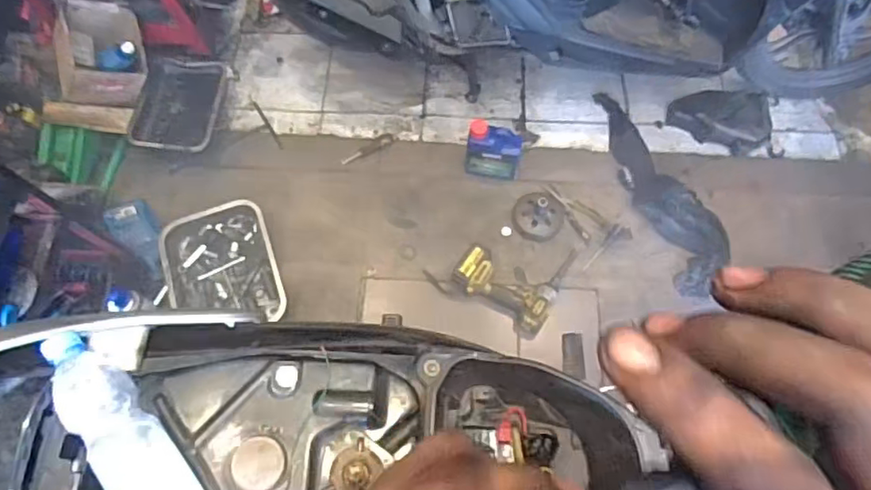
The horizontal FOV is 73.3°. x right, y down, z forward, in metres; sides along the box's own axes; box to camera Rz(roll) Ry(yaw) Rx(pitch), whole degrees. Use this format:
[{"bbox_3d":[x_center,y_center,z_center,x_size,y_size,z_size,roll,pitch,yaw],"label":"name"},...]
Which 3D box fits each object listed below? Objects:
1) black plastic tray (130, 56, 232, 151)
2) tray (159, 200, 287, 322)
[{"bbox_3d":[-0.710,-0.396,1.631,0.202,0.035,0.279,15,81,-10],"label":"black plastic tray"},{"bbox_3d":[-0.545,0.055,1.491,0.275,0.045,0.334,-16,68,-7],"label":"tray"}]

